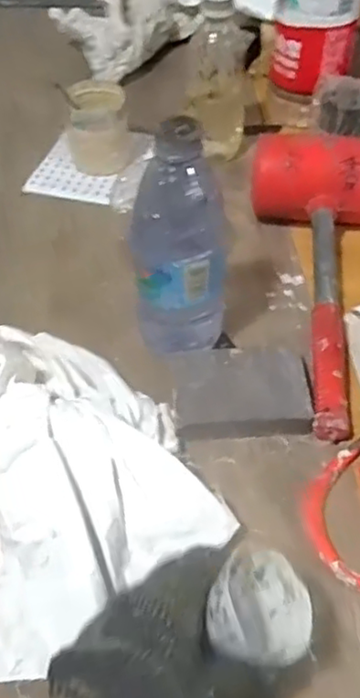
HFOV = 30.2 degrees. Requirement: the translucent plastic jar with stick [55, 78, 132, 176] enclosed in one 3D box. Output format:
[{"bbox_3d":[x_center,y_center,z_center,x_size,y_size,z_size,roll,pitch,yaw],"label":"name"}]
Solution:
[{"bbox_3d":[-0.087,-0.231,0.692,0.063,0.071,0.068,-1,56,1],"label":"translucent plastic jar with stick"}]

